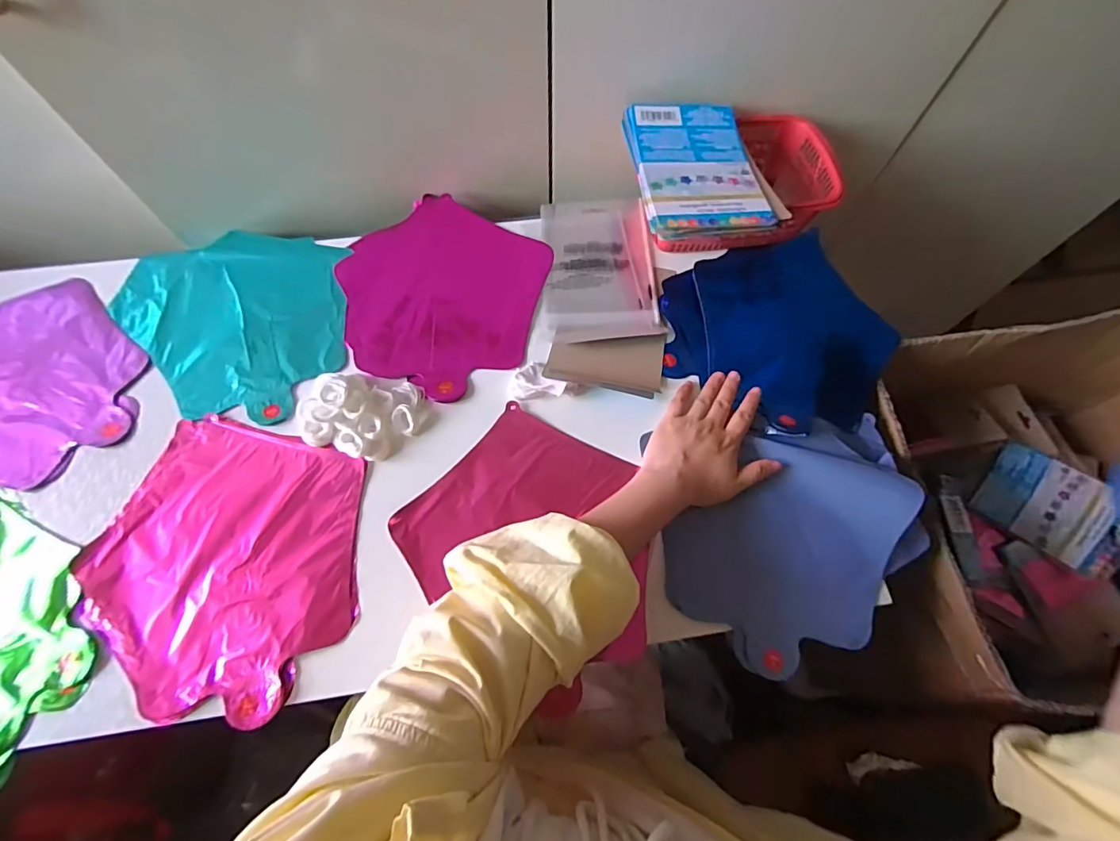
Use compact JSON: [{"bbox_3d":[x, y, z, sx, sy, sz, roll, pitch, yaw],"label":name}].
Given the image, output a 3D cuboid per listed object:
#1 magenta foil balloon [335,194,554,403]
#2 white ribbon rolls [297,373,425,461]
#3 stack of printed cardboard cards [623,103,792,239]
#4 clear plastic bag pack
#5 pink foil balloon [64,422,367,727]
[{"bbox_3d":[-0.133,-0.143,0.547,0.228,0.008,0.225,25,67,9],"label":"magenta foil balloon"},{"bbox_3d":[-0.190,-0.008,0.468,0.107,0.035,0.080,5,66,1],"label":"white ribbon rolls"},{"bbox_3d":[0.141,-0.259,0.500,0.128,0.017,0.185,-6,66,-4],"label":"stack of printed cardboard cards"},{"bbox_3d":[0.039,-0.180,0.568,0.132,0.011,0.199,-3,66,-3],"label":"clear plastic bag pack"},{"bbox_3d":[-0.283,0.120,0.428,0.224,0.009,0.223,15,66,5],"label":"pink foil balloon"}]

